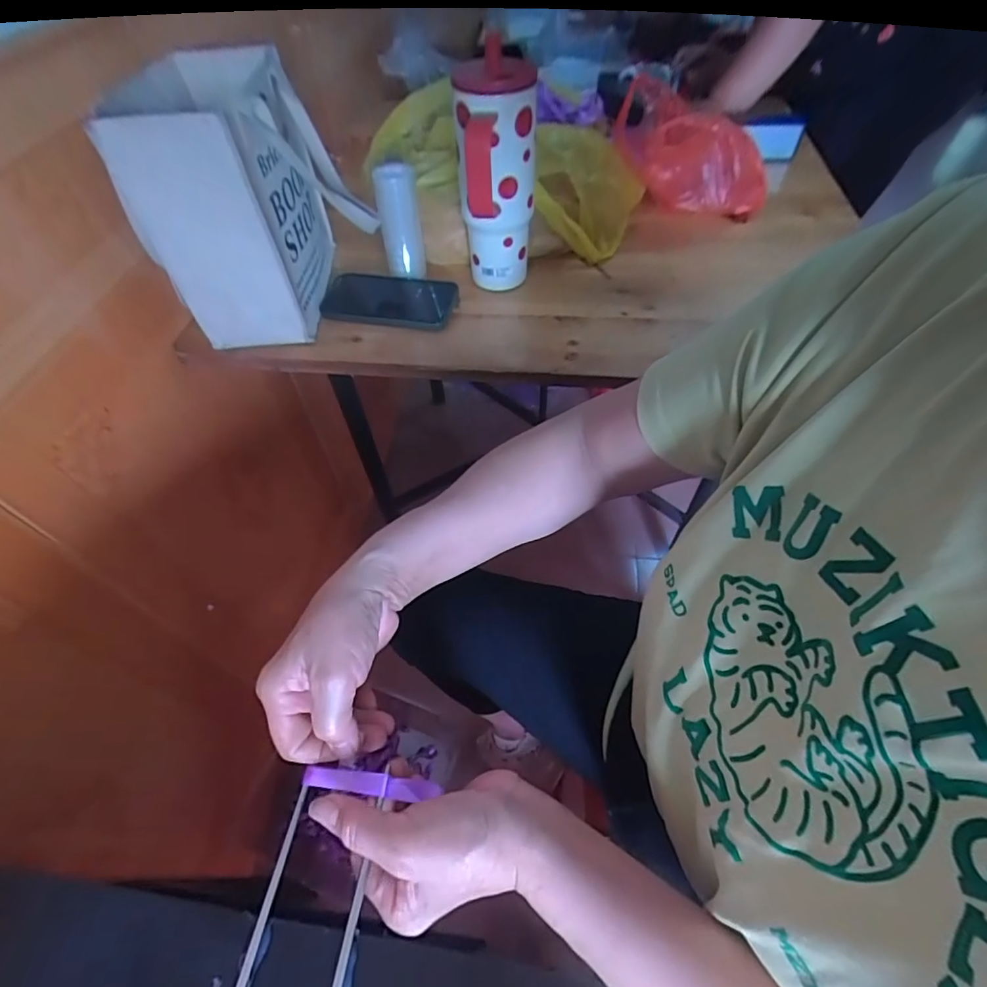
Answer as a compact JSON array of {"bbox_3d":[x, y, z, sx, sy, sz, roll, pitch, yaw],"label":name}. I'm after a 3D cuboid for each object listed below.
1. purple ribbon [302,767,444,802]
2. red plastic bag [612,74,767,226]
[{"bbox_3d":[-0.073,0.175,0.303,0.081,0.007,0.012,8,53,-5],"label":"purple ribbon"},{"bbox_3d":[0.284,-0.481,0.707,0.205,0.122,0.117,19,56,16],"label":"red plastic bag"}]

